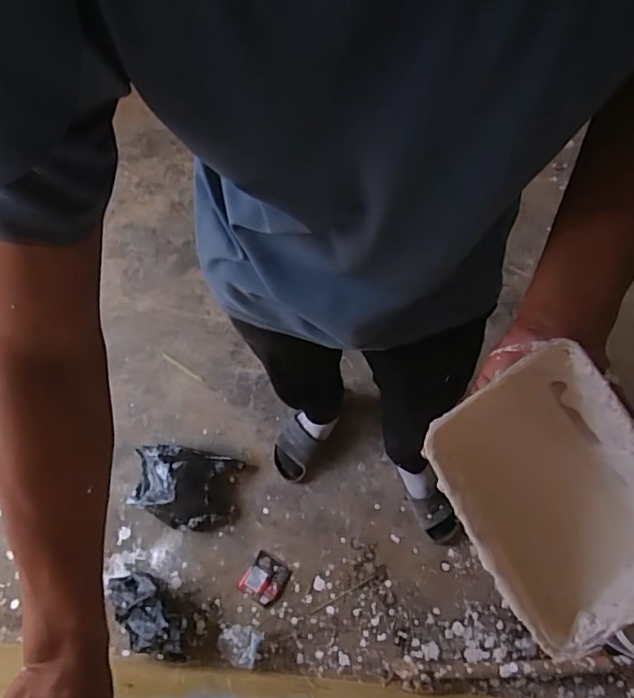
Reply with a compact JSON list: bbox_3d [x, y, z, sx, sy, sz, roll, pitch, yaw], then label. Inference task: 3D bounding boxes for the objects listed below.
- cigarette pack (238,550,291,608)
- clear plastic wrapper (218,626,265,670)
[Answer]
[{"bbox_3d":[-0.118,0.520,1.210,0.087,0.013,0.094,30,69,11],"label":"cigarette pack"},{"bbox_3d":[-0.168,0.634,1.147,0.087,0.020,0.072,19,70,8],"label":"clear plastic wrapper"}]

